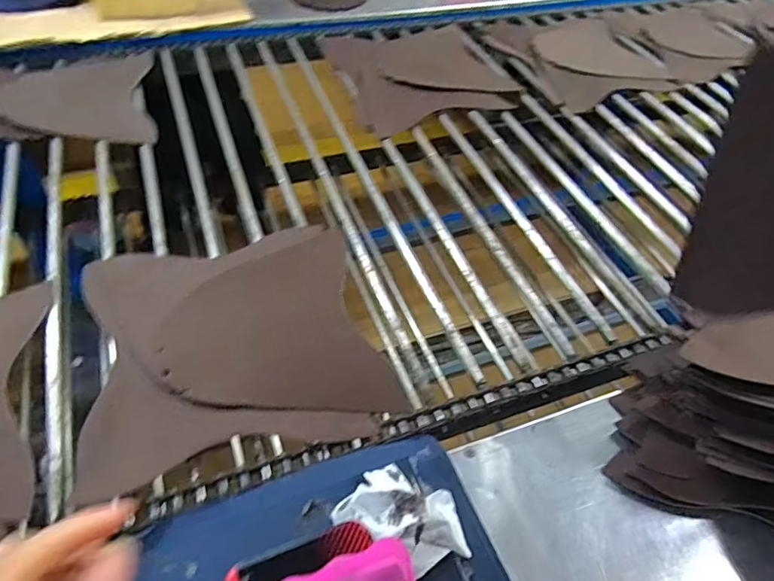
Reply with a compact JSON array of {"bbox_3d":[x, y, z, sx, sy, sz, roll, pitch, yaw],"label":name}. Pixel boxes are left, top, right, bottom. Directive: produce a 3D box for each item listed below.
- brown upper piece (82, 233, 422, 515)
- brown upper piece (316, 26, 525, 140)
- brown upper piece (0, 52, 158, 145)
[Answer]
[{"bbox_3d":[-0.158,0.044,0.559,0.287,0.029,0.272,-10,52,-14],"label":"brown upper piece"},{"bbox_3d":[0.064,-0.397,0.968,0.299,0.010,0.321,-12,52,-16],"label":"brown upper piece"},{"bbox_3d":[-0.511,-0.296,0.818,0.282,0.014,0.237,-10,51,-14],"label":"brown upper piece"}]

